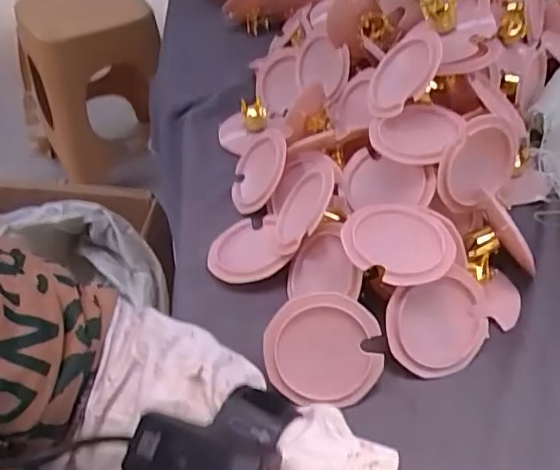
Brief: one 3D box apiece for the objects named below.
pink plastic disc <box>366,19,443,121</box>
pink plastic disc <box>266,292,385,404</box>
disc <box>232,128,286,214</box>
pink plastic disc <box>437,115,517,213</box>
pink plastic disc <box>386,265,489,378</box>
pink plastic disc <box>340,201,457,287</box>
[{"bbox_3d":[0.101,-0.134,0.472,0.010,0.077,0.076,31,25,-29],"label":"pink plastic disc"},{"bbox_3d":[0.027,0.074,0.370,0.073,0.070,0.005,0,3,0],"label":"pink plastic disc"},{"bbox_3d":[-0.018,-0.058,0.513,0.013,0.068,0.073,25,52,-34],"label":"disc"},{"bbox_3d":[0.153,-0.052,0.441,0.062,0.072,0.004,24,16,-29],"label":"pink plastic disc"},{"bbox_3d":[0.109,0.063,0.393,0.076,0.064,0.010,-11,5,-18],"label":"pink plastic disc"},{"bbox_3d":[0.083,0.004,0.399,0.076,0.007,0.076,1,41,-1],"label":"pink plastic disc"}]

